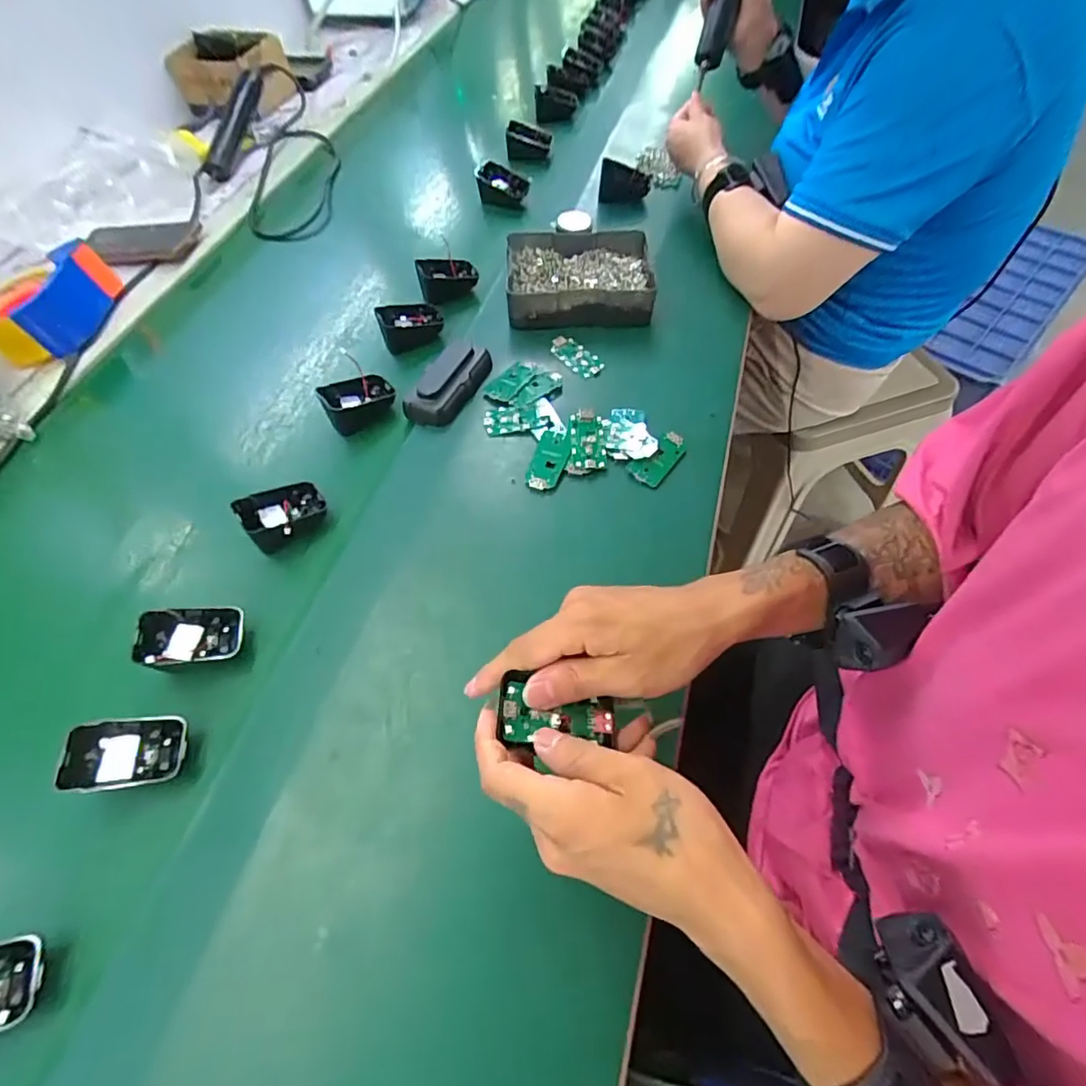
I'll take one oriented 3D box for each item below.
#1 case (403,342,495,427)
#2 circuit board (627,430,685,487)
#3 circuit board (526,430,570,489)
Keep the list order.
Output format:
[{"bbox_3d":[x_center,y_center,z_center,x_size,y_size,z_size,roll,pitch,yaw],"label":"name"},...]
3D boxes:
[{"bbox_3d":[-0.091,-0.162,0.555,0.044,0.028,0.101,24,66,14],"label":"case"},{"bbox_3d":[0.108,-0.078,0.516,0.031,0.007,0.062,42,66,11],"label":"circuit board"},{"bbox_3d":[0.005,-0.077,0.512,0.030,0.005,0.059,14,64,9],"label":"circuit board"}]

